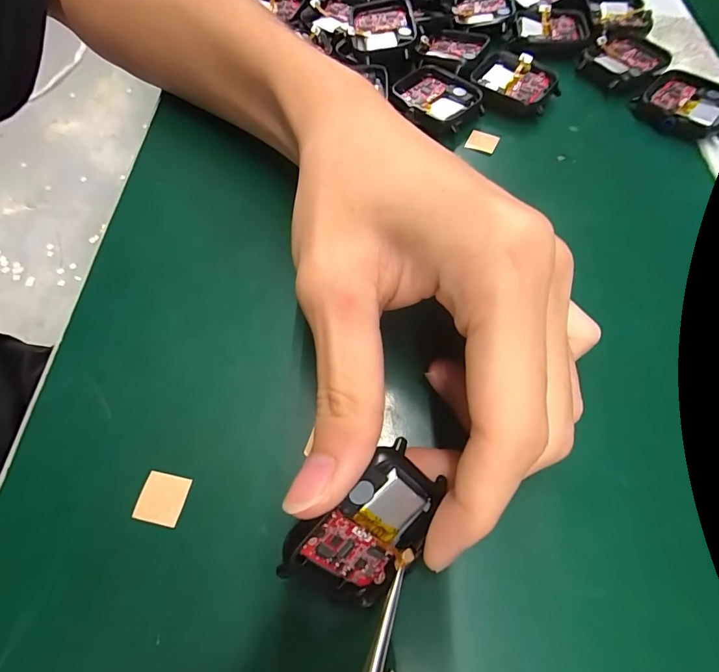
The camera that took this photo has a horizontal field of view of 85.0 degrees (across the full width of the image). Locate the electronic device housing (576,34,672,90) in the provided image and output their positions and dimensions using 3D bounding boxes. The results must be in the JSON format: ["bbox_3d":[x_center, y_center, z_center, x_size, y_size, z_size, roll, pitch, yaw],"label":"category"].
[{"bbox_3d":[0.156,-0.161,0.231,0.040,0.010,0.048,39,69,17],"label":"electronic device housing"}]

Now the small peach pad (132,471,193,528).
[{"bbox_3d":[-0.067,0.055,0.133,0.015,0.004,0.015,13,67,0],"label":"small peach pad"}]

